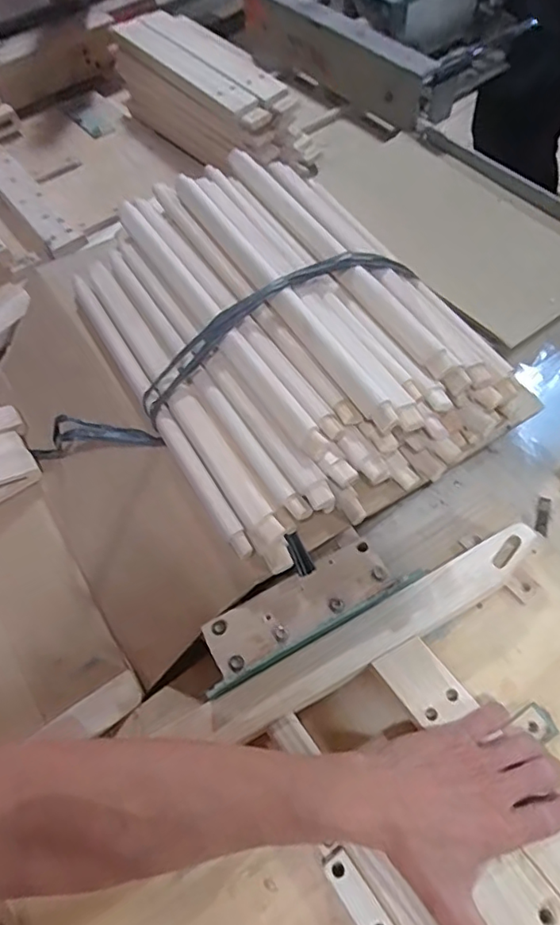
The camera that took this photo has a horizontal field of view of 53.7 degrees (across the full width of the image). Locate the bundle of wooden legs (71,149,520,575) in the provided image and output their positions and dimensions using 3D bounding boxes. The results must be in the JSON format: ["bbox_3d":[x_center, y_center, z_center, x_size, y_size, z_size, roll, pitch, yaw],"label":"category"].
[{"bbox_3d":[-0.003,-0.160,0.615,0.351,0.100,0.470,-30,63,-14],"label":"bundle of wooden legs"}]

